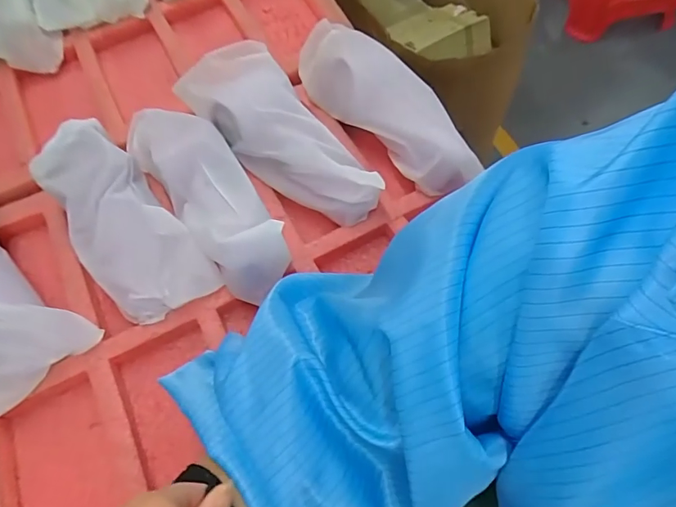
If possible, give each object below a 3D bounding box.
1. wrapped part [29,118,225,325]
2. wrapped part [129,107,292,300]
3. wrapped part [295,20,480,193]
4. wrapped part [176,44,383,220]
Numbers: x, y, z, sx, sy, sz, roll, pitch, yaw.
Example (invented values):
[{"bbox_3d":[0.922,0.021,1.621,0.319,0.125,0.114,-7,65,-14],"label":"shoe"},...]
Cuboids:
[{"bbox_3d":[-0.164,-0.024,0.341,0.072,0.030,0.161,-36,83,-14],"label":"wrapped part"},{"bbox_3d":[-0.100,-0.050,0.356,0.062,0.055,0.182,-36,67,-14],"label":"wrapped part"},{"bbox_3d":[0.048,-0.130,0.395,0.072,0.049,0.187,-40,68,-16],"label":"wrapped part"},{"bbox_3d":[-0.049,-0.092,0.373,0.077,0.057,0.178,-34,67,-13],"label":"wrapped part"}]

